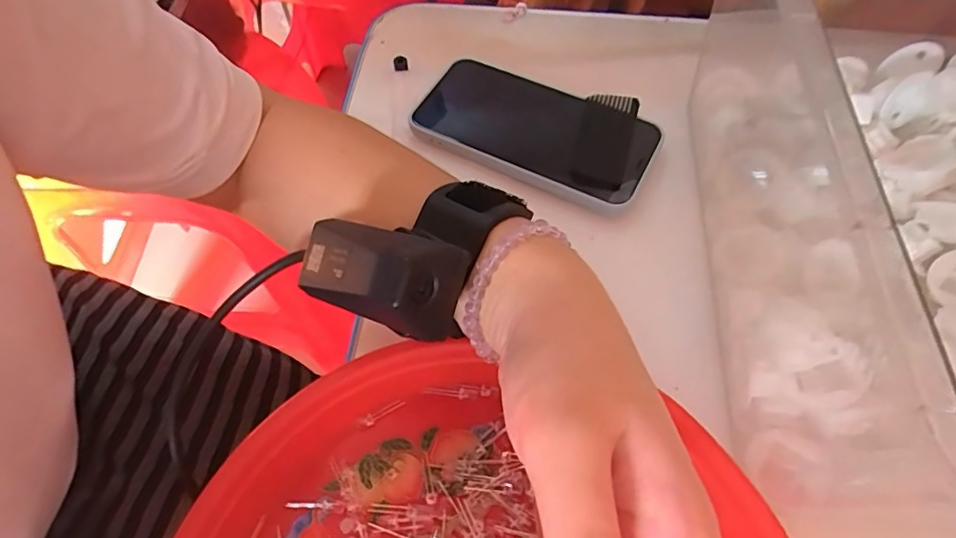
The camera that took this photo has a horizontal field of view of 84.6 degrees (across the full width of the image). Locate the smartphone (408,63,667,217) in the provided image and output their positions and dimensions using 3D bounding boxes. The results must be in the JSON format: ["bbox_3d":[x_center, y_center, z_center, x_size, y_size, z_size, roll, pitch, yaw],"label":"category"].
[{"bbox_3d":[0.033,-0.088,0.328,0.146,0.010,0.073,25,61,16],"label":"smartphone"}]

